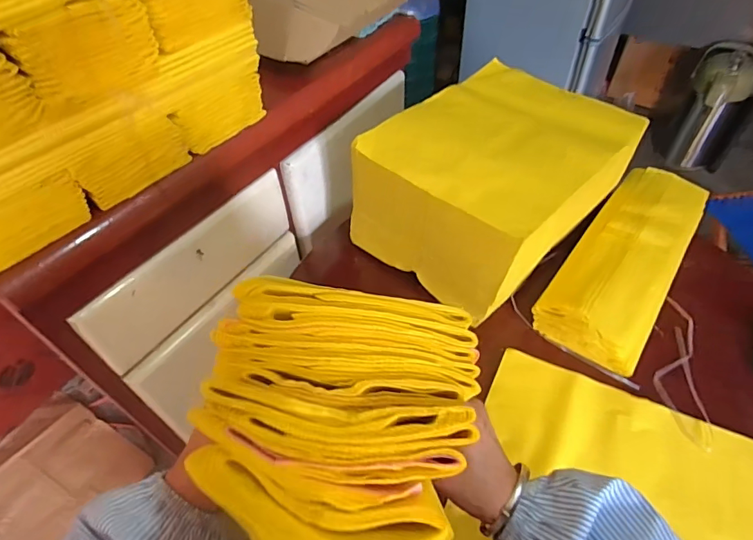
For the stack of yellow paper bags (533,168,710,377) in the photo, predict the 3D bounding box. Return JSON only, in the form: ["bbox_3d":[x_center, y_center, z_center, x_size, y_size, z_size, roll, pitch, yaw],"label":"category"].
[{"bbox_3d":[0.376,-0.017,0.679,0.142,0.072,0.349,32,57,24],"label":"stack of yellow paper bags"}]

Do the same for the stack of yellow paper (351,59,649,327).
[{"bbox_3d":[0.178,-0.141,0.685,0.345,0.187,0.263,-36,58,-26],"label":"stack of yellow paper"}]

